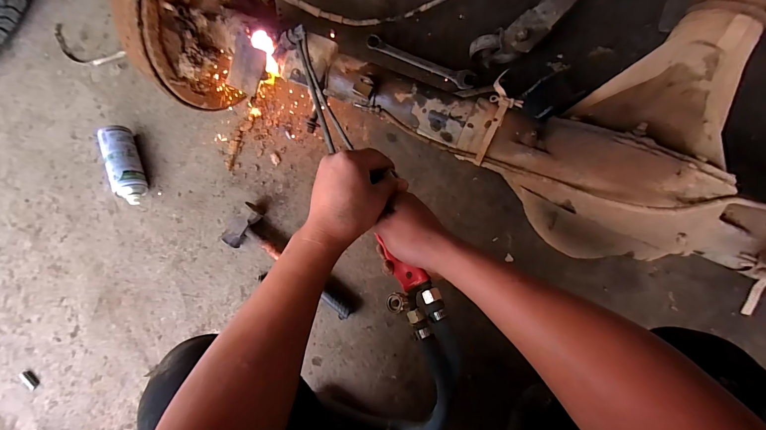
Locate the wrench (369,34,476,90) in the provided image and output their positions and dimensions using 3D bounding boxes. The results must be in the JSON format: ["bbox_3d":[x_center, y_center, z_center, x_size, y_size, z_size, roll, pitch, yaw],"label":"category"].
[{"bbox_3d":[0.077,-0.332,0.711,0.247,0.009,0.039,26,89,9],"label":"wrench"}]

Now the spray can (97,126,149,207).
[{"bbox_3d":[-0.598,-0.115,0.766,0.067,0.066,0.189,-25,82,5],"label":"spray can"}]

